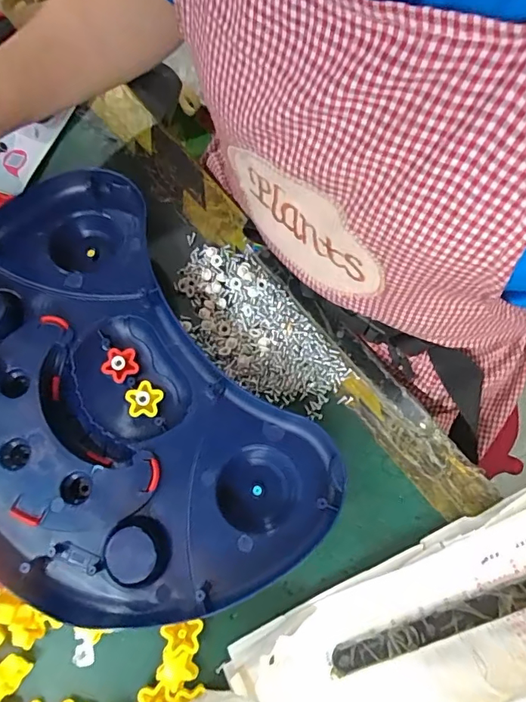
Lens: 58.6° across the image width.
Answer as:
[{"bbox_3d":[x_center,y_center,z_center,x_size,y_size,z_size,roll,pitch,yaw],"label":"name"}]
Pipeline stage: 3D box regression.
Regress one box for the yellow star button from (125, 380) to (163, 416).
[{"bbox_3d":[-0.087,0.036,0.342,0.025,0.006,0.026,35,75,12],"label":"yellow star button"}]

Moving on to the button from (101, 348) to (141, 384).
[{"bbox_3d":[-0.108,0.009,0.349,0.026,0.006,0.026,-15,72,-4],"label":"button"}]

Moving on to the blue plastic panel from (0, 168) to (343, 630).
[{"bbox_3d":[-0.119,0.033,0.332,0.229,0.042,0.334,-36,74,-10],"label":"blue plastic panel"}]

